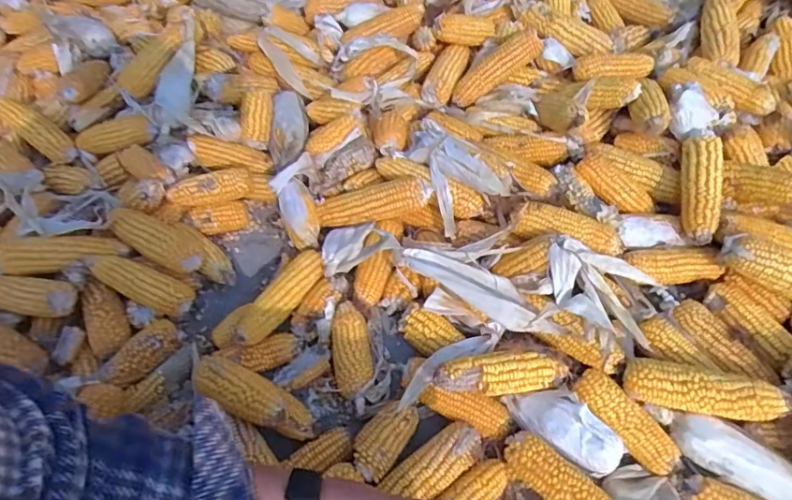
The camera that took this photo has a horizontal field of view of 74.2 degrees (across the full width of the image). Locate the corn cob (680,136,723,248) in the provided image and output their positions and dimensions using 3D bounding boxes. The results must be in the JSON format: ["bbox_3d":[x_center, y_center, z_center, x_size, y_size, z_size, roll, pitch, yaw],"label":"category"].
[{"bbox_3d":[0.407,-0.087,0.707,0.053,0.047,0.173,16,61,15],"label":"corn cob"}]

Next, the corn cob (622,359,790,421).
[{"bbox_3d":[0.333,0.152,0.570,0.156,0.041,0.048,11,60,12],"label":"corn cob"}]

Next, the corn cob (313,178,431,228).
[{"bbox_3d":[-0.036,-0.065,0.728,0.172,0.038,0.048,-11,56,20],"label":"corn cob"}]

